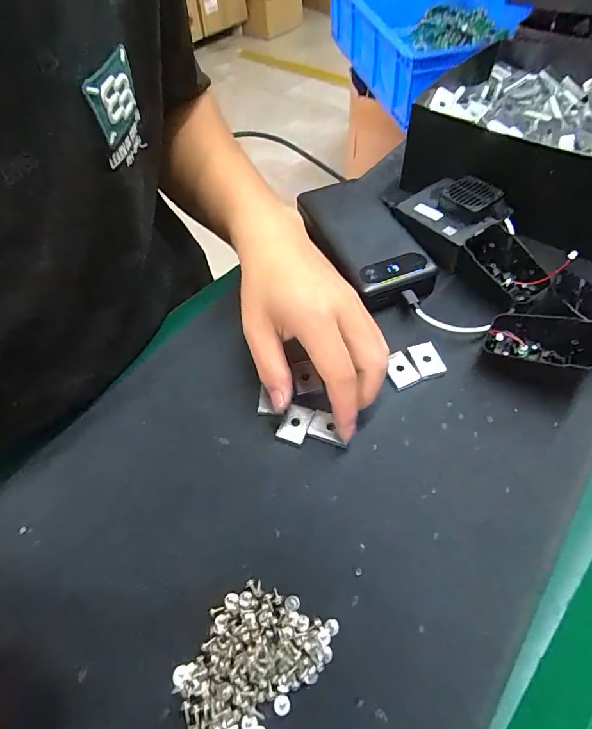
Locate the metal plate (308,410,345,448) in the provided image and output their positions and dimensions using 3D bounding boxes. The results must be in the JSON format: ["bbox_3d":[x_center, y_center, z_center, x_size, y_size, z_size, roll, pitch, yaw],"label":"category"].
[{"bbox_3d":[0.023,0.044,0.282,0.026,0.004,0.019,17,73,11],"label":"metal plate"}]

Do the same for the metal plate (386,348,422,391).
[{"bbox_3d":[0.078,0.004,0.308,0.020,0.007,0.028,-20,55,-10],"label":"metal plate"}]

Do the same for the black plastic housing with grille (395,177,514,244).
[{"bbox_3d":[0.141,-0.141,0.365,0.058,0.023,0.077,-32,58,-17],"label":"black plastic housing with grille"}]

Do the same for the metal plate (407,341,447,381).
[{"bbox_3d":[0.098,-0.003,0.310,0.020,0.006,0.029,-21,63,2],"label":"metal plate"}]

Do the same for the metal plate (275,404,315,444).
[{"bbox_3d":[-0.001,0.041,0.287,0.019,0.006,0.026,15,56,14],"label":"metal plate"}]

